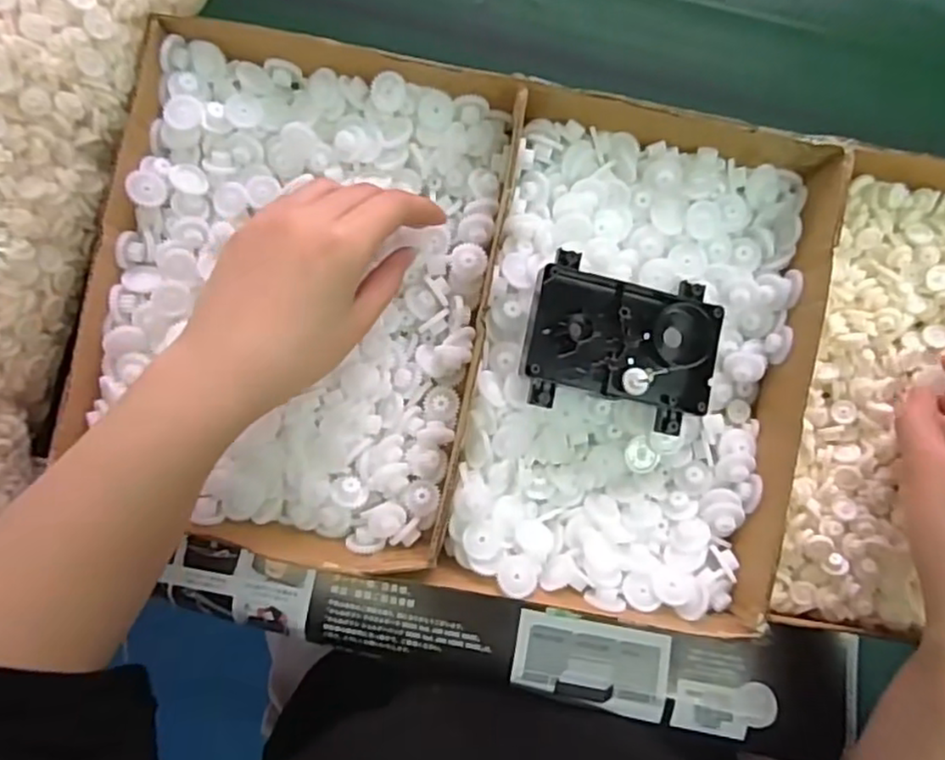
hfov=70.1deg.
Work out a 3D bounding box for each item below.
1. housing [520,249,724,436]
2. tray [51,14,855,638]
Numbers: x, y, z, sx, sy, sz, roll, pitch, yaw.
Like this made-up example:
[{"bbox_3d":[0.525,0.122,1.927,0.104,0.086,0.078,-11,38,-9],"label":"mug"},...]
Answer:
[{"bbox_3d":[0.080,-0.019,0.357,0.100,0.033,0.079,12,87,2],"label":"housing"},{"bbox_3d":[-0.011,-0.031,0.366,0.369,0.041,0.262,11,87,2],"label":"tray"}]

